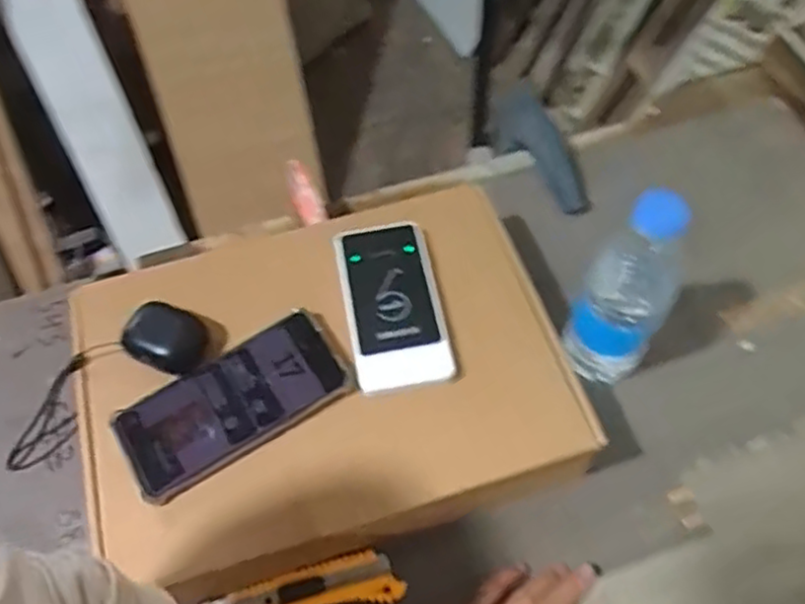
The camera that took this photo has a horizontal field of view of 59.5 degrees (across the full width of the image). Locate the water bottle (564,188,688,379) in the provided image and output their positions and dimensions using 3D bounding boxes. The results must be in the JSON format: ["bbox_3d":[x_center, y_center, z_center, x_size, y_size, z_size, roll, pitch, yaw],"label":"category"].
[{"bbox_3d":[0.171,0.000,0.546,0.061,0.194,0.056,28,64,17],"label":"water bottle"}]

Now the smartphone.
[{"bbox_3d":[-0.123,0.073,0.511,0.161,0.008,0.075,-29,71,-11],"label":"smartphone"}]

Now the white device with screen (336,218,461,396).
[{"bbox_3d":[-0.008,0.001,0.554,0.072,0.020,0.140,-11,59,-4],"label":"white device with screen"}]

